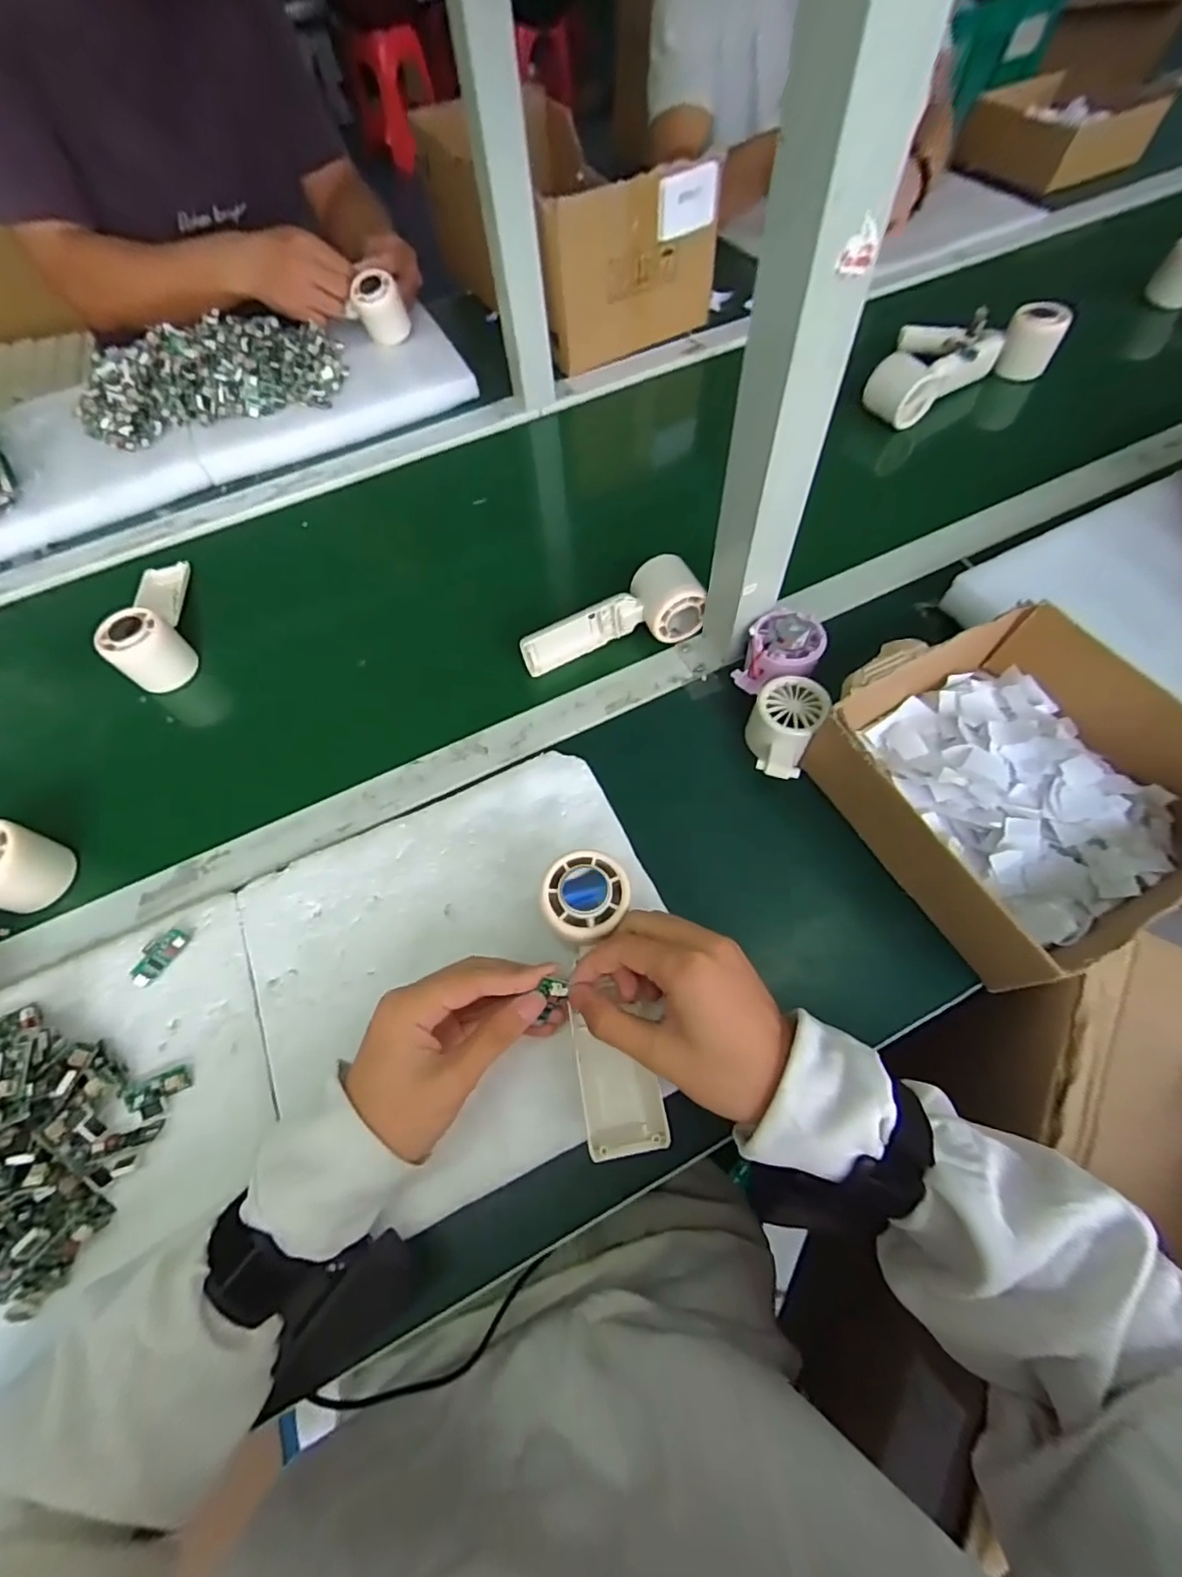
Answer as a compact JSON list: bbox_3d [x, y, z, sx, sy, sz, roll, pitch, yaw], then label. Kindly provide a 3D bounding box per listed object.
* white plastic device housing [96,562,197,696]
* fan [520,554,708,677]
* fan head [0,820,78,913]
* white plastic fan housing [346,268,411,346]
[{"bbox_3d":[-0.415,-0.171,0.542,0.051,0.055,0.157,-18,64,-6],"label":"white plastic device housing"},{"bbox_3d":[0.016,-0.146,0.502,0.158,0.051,0.057,-23,64,-8],"label":"fan"},{"bbox_3d":[-0.428,0.058,0.421,0.054,0.049,0.054,13,65,10],"label":"fan head"},{"bbox_3d":[-0.262,-0.595,0.715,0.055,0.058,0.053,38,71,20],"label":"white plastic fan housing"}]

